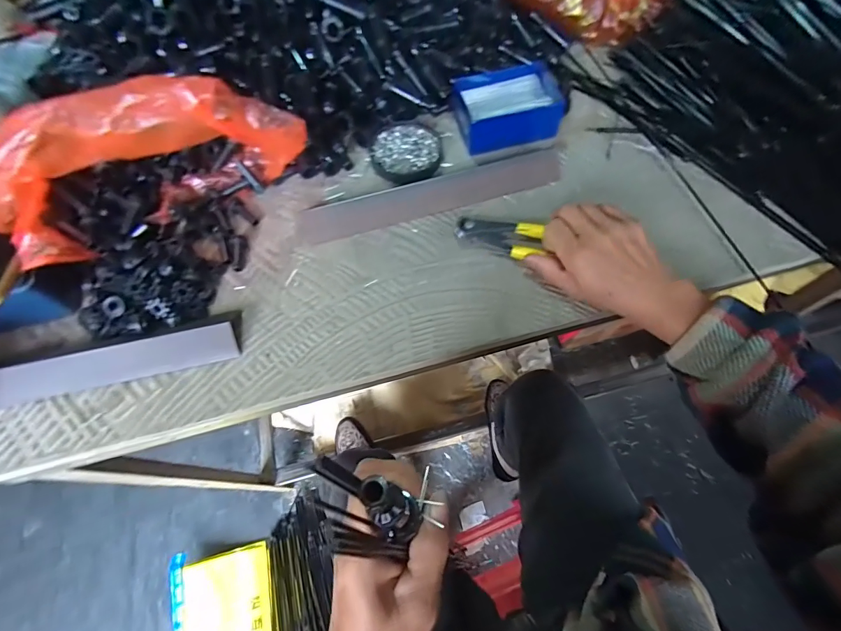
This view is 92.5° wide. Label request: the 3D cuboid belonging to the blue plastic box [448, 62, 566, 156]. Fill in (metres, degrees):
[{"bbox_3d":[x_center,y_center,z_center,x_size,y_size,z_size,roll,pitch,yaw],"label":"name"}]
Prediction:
[{"bbox_3d":[0.102,-0.245,0.469,0.118,0.039,0.093,-15,65,-4],"label":"blue plastic box"}]

